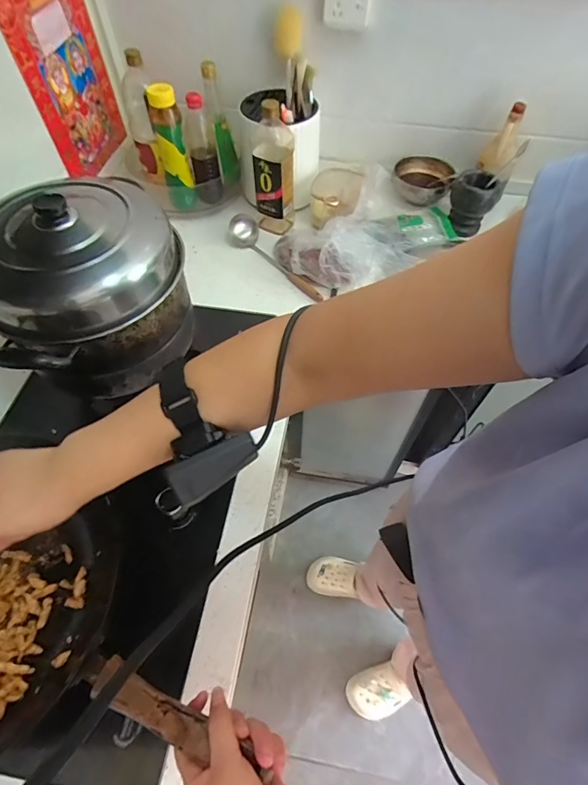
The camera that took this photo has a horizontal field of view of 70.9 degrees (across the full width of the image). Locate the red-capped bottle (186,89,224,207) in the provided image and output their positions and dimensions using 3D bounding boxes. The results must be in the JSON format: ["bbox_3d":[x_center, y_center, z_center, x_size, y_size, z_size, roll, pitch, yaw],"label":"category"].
[{"bbox_3d":[-0.206,-0.548,0.927,0.060,0.225,0.056,-11,59,-7],"label":"red-capped bottle"}]

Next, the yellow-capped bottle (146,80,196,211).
[{"bbox_3d":[-0.268,-0.542,0.914,0.062,0.247,0.069,-10,59,-6],"label":"yellow-capped bottle"}]

